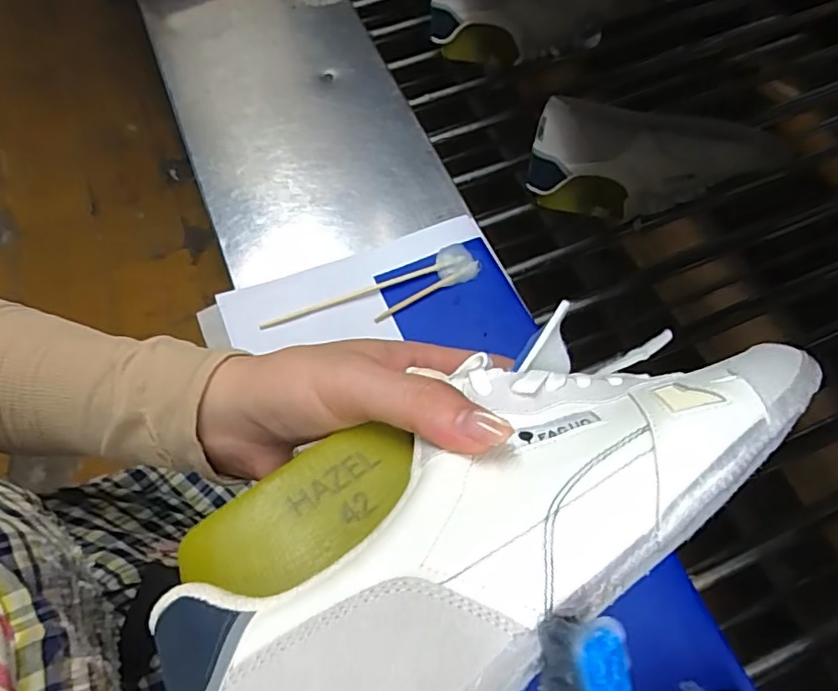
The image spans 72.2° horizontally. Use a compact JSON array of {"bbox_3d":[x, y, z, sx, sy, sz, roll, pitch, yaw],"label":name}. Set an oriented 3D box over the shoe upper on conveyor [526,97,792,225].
[{"bbox_3d":[0.225,-0.174,0.567,0.226,0.104,0.066,7,66,0],"label":"shoe upper on conveyor"}]

